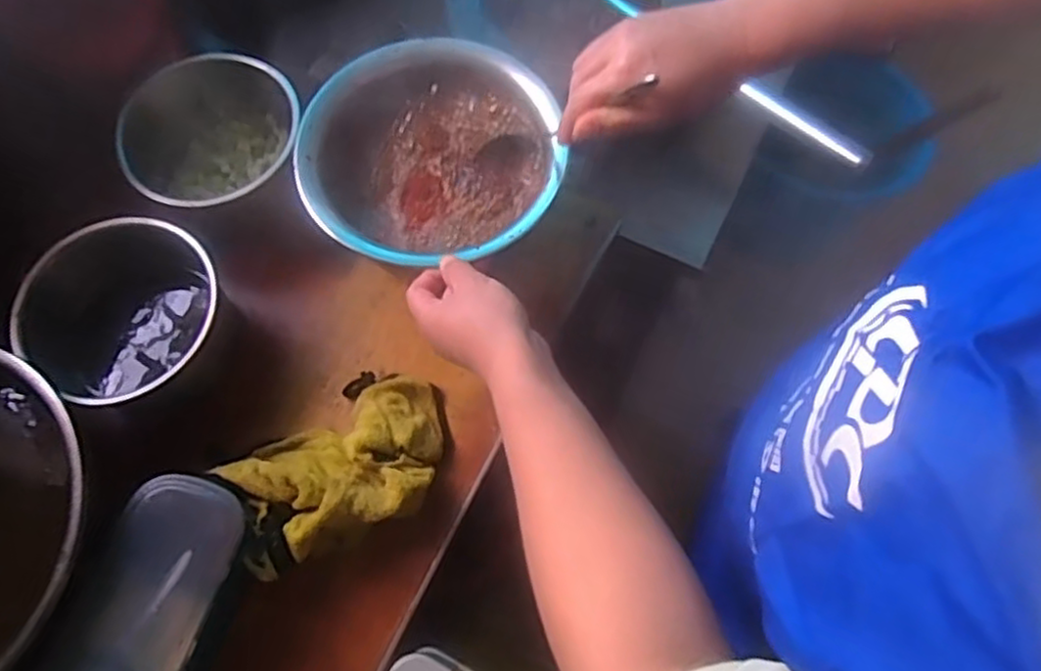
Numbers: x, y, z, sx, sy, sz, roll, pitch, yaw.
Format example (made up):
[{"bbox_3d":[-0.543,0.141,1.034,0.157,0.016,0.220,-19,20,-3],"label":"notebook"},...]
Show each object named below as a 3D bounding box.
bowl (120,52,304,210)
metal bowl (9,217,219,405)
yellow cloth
[{"bbox_3d":[-0.289,-0.187,0.645,0.151,0.076,0.152,0,69,0],"label":"bowl"},{"bbox_3d":[-0.325,-0.017,0.589,0.130,0.099,0.144,29,71,11],"label":"metal bowl"},{"bbox_3d":[-0.139,0.099,0.559,0.172,0.059,0.117,-27,71,-10],"label":"yellow cloth"}]

